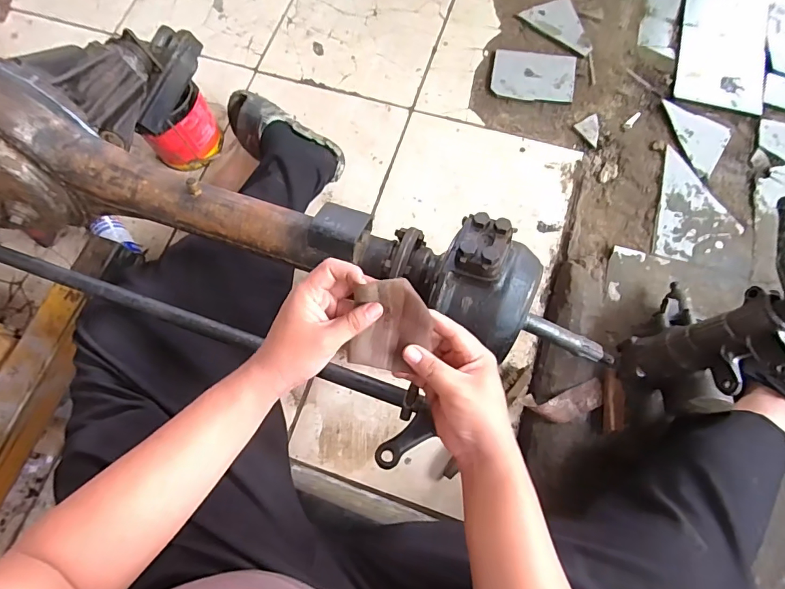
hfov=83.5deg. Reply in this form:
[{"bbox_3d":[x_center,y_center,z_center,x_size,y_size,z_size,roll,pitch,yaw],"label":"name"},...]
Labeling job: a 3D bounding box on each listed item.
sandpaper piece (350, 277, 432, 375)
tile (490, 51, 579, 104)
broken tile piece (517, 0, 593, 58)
[{"bbox_3d":[0.001,0.030,0.434,0.076,0.016,0.092,7,105,-5],"label":"sandpaper piece"},{"bbox_3d":[0.333,-0.521,1.041,0.187,0.016,0.140,10,75,5],"label":"tile"},{"bbox_3d":[0.428,-0.674,1.089,0.194,0.015,0.118,40,80,12],"label":"broken tile piece"}]

